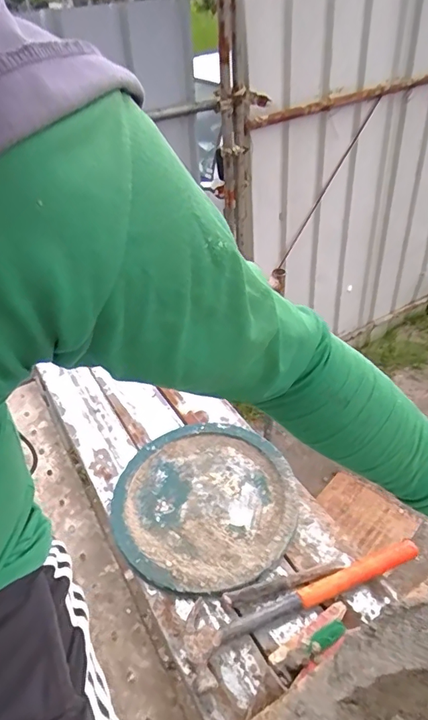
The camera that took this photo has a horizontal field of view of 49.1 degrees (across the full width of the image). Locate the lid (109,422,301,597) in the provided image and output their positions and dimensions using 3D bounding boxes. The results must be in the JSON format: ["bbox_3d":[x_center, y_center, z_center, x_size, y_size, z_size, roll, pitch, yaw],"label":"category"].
[{"bbox_3d":[-0.016,0.231,0.770,0.289,0.035,0.292,-2,39,2],"label":"lid"}]

